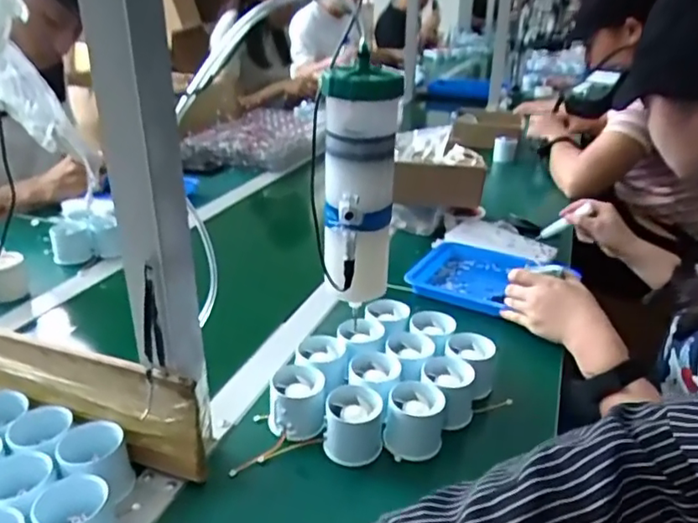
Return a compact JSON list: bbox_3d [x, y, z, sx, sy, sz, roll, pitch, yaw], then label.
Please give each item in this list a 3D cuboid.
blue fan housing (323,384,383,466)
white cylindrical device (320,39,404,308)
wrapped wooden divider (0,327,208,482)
[{"bbox_3d":[0.004,0.150,0.530,0.053,0.045,0.057,0,25,-1],"label":"blue fan housing"},{"bbox_3d":[0.008,-0.058,0.443,0.059,0.173,0.050,0,25,-2],"label":"white cylindrical device"},{"bbox_3d":[-0.308,0.104,0.534,0.396,0.092,0.017,10,27,20],"label":"wrapped wooden divider"}]

